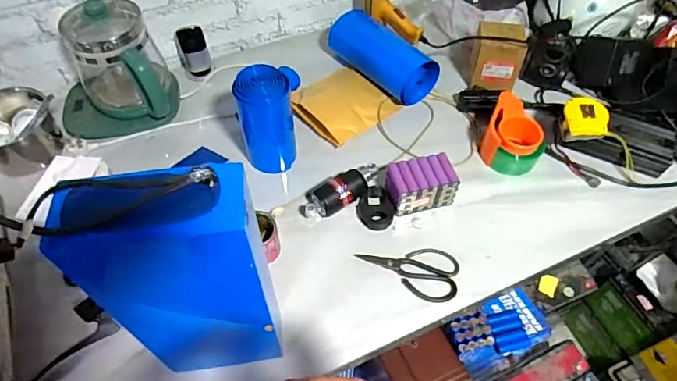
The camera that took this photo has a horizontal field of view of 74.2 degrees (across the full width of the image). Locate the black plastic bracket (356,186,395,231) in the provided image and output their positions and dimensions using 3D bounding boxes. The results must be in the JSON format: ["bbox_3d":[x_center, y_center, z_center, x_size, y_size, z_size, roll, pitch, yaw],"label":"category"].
[{"bbox_3d":[0.066,0.030,0.789,0.064,0.022,0.078,9,55,5],"label":"black plastic bracket"}]

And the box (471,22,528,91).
[{"bbox_3d":[0.333,-0.285,0.945,0.106,0.109,0.089,15,56,10],"label":"box"}]

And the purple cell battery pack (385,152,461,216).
[{"bbox_3d":[0.142,-0.011,0.780,0.111,0.063,0.072,-12,56,-9],"label":"purple cell battery pack"}]

